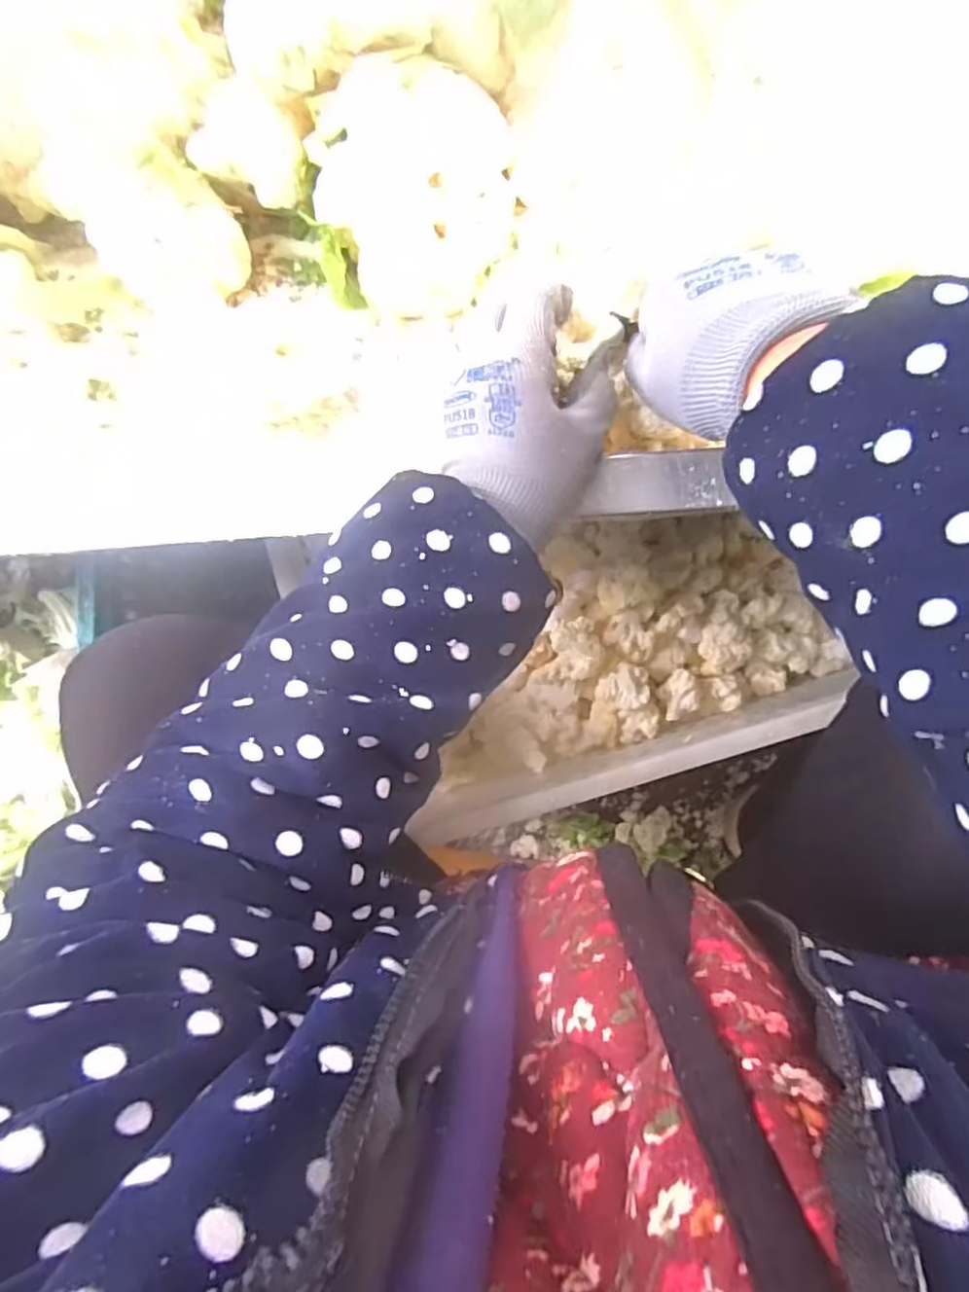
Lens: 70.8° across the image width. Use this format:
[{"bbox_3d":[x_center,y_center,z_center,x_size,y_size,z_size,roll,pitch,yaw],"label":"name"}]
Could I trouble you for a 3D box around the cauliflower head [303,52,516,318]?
[{"bbox_3d":[-0.038,-0.255,0.389,0.114,0.077,0.101,-15,86,7],"label":"cauliflower head"}]

